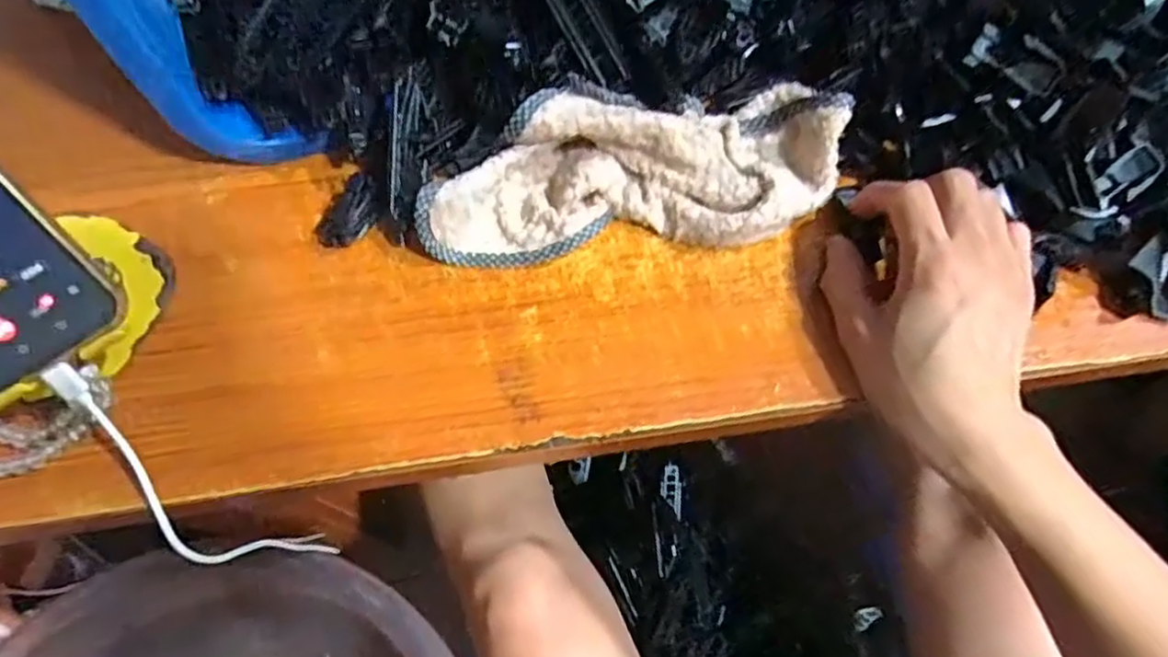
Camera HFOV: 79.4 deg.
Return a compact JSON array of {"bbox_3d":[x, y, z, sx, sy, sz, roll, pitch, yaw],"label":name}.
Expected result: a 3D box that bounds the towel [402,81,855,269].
[{"bbox_3d":[0.021,-0.076,0.340,0.205,0.044,0.079,-8,67,-4],"label":"towel"}]

